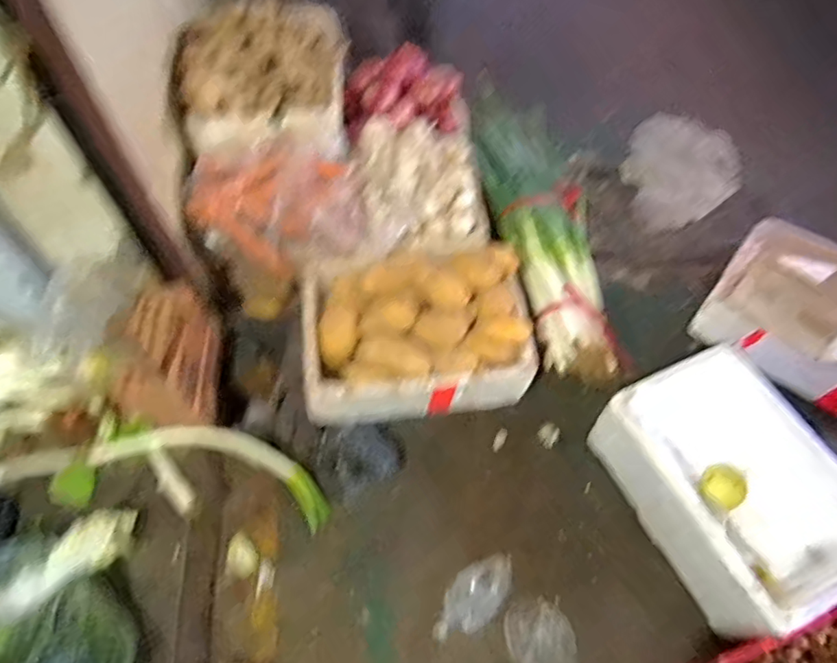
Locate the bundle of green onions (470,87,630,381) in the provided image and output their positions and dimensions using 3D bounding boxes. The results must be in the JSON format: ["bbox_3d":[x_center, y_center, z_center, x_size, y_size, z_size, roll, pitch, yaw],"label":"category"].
[{"bbox_3d":[0.326,-0.264,1.387,0.261,0.145,0.781,-12,74,-6],"label":"bundle of green onions"}]

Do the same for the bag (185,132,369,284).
[{"bbox_3d":[-0.284,-0.266,1.131,0.338,0.189,0.242,-5,58,-2],"label":"bag"}]

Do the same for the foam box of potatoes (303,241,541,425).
[{"bbox_3d":[0.000,0.010,1.103,0.463,0.205,0.293,-11,58,-6],"label":"foam box of potatoes"}]

